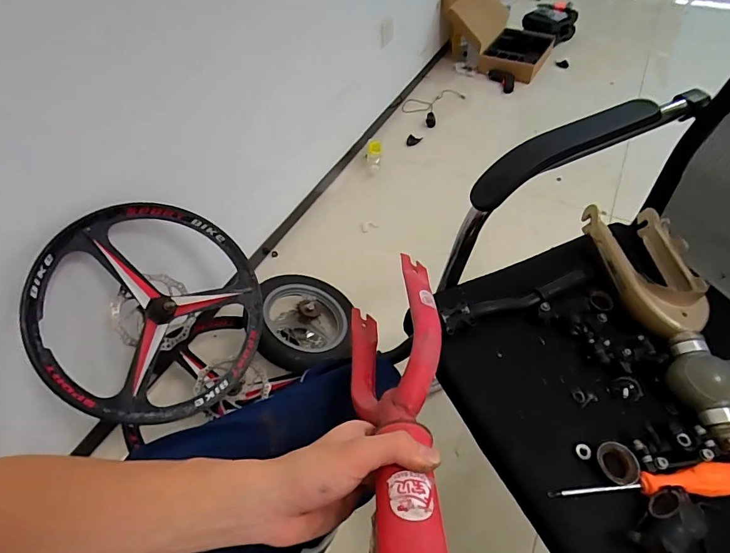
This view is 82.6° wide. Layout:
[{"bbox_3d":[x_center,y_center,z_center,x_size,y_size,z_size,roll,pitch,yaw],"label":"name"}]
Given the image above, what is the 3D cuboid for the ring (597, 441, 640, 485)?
[{"bbox_3d":[0.277,0.202,0.453,0.043,0.014,0.043,-2,51,2],"label":"ring"}]

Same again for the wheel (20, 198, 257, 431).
[{"bbox_3d":[-0.398,0.063,0.809,0.067,0.411,0.417,-19,62,50],"label":"wheel"}]

